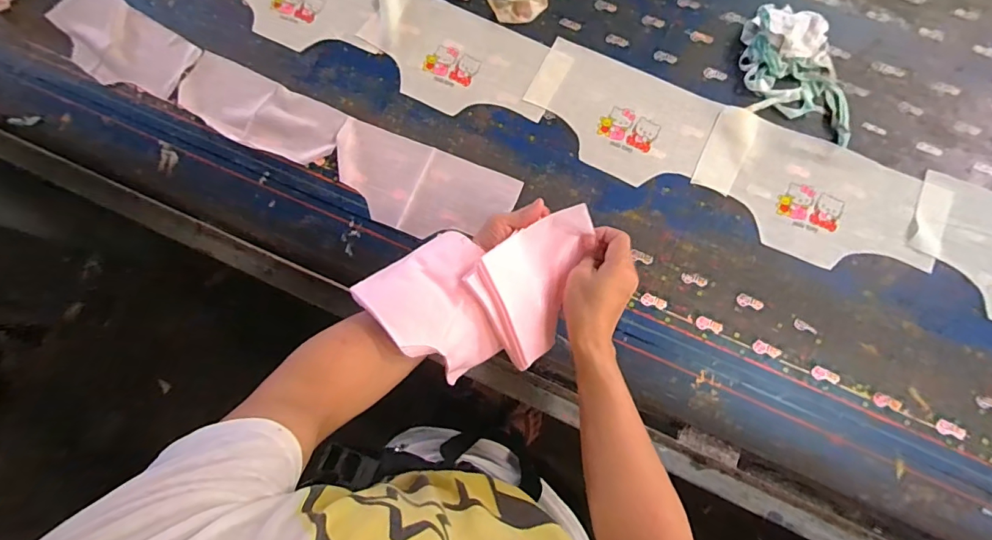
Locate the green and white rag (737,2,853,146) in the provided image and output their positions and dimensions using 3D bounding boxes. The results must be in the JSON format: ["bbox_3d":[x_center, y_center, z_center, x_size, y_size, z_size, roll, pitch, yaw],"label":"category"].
[{"bbox_3d":[0.430,-0.285,0.664,0.135,0.034,0.202,0,78,3],"label":"green and white rag"}]

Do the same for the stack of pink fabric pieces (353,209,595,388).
[{"bbox_3d":[-0.020,0.024,0.511,0.231,0.075,0.160,-9,75,-1],"label":"stack of pink fabric pieces"}]

